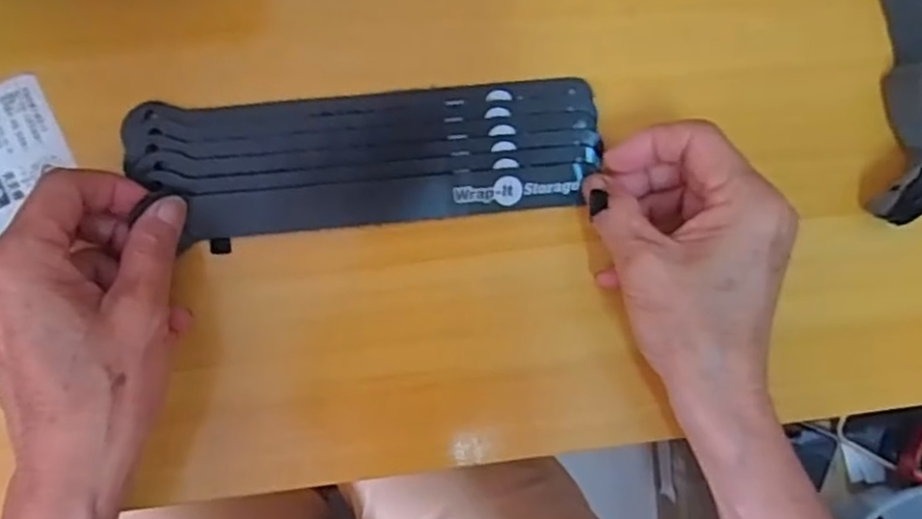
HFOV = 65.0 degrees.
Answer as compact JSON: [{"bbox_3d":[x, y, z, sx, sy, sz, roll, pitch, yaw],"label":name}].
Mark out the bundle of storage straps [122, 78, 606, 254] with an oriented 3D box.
[{"bbox_3d":[-0.038,-0.044,0.315,0.196,0.007,0.059,-5,92,-6],"label":"bundle of storage straps"}]

